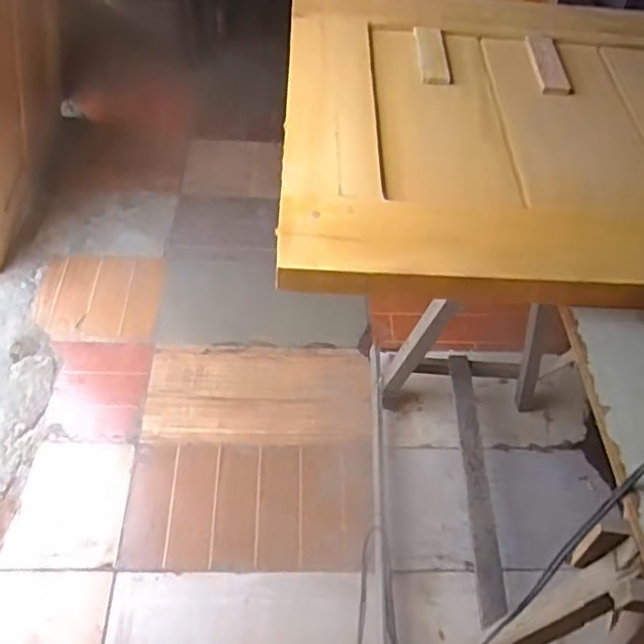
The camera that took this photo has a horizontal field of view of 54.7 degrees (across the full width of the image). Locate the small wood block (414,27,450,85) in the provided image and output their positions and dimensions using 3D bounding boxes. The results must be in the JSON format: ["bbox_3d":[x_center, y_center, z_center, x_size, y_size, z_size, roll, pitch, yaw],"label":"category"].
[{"bbox_3d":[0.178,-0.434,1.006,0.045,0.006,0.164,3,53,-3],"label":"small wood block"}]

